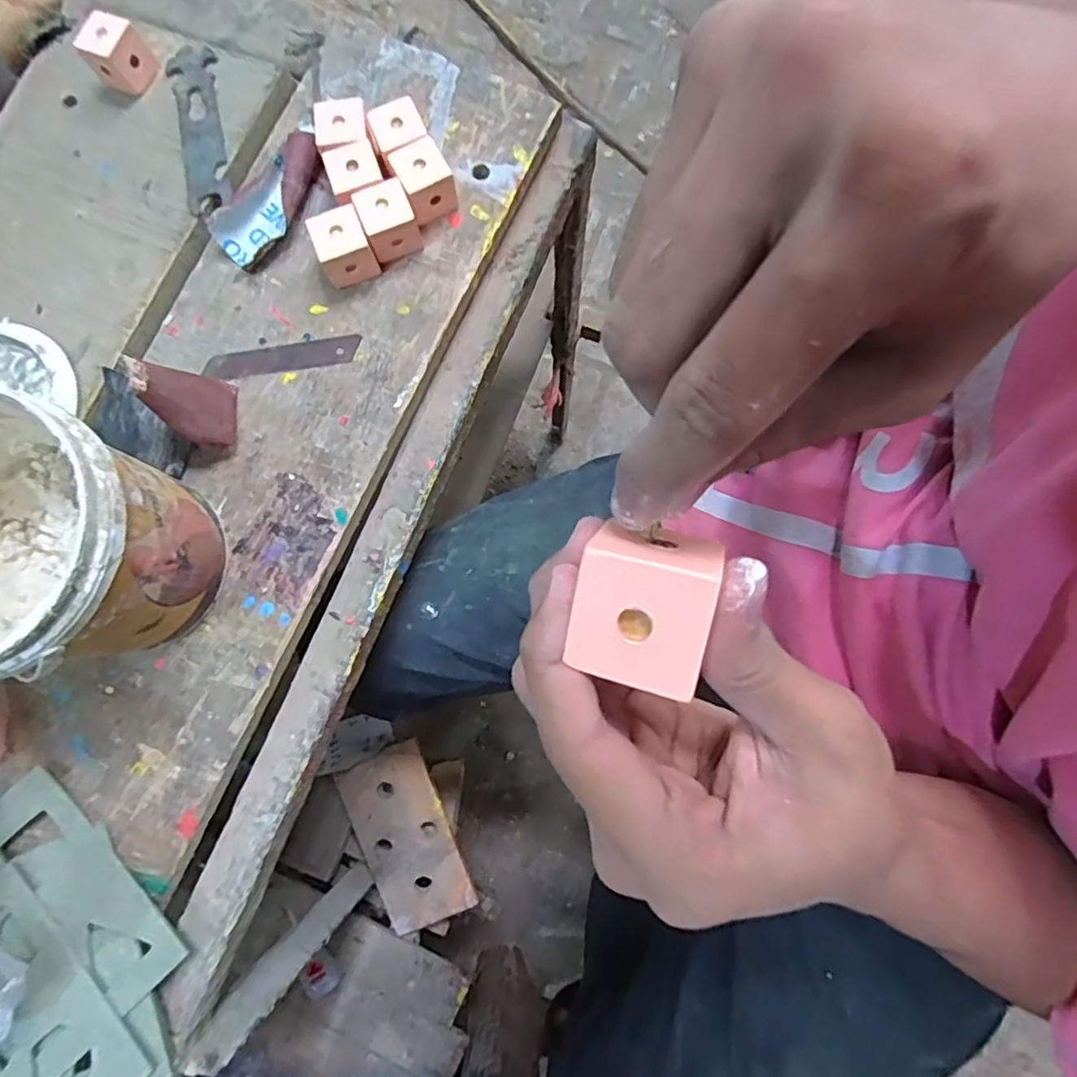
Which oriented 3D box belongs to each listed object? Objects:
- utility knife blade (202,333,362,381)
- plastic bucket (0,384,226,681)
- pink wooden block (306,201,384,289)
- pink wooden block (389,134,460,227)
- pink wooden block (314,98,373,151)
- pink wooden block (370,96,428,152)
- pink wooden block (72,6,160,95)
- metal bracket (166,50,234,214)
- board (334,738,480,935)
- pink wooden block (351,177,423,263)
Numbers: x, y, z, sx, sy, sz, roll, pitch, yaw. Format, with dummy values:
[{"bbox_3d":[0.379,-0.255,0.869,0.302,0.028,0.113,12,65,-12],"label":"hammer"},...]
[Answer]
[{"bbox_3d":[-0.164,-0.115,0.392,0.098,0.004,0.018,-8,78,0],"label":"utility knife blade"},{"bbox_3d":[-0.243,0.009,0.315,0.123,0.126,0.114,0,78,1],"label":"plastic bucket"},{"bbox_3d":[-0.121,-0.181,0.385,0.031,0.032,0.032,-24,79,-4],"label":"pink wooden block"},{"bbox_3d":[-0.072,-0.225,0.390,0.030,0.033,0.037,-25,79,-4],"label":"pink wooden block"},{"bbox_3d":[-0.123,-0.256,0.397,0.033,0.031,0.035,-12,78,-1],"label":"pink wooden block"},{"bbox_3d":[-0.088,-0.255,0.394,0.031,0.031,0.029,-20,79,-3],"label":"pink wooden block"},{"bbox_3d":[-0.288,-0.331,0.419,0.030,0.035,0.032,17,79,5],"label":"pink wooden block"},{"bbox_3d":[-0.232,-0.279,0.420,0.032,0.006,0.134,-12,79,-1],"label":"metal bracket"},{"bbox_3d":[-0.136,0.309,0.632,0.092,0.015,0.190,-18,95,-3],"label":"board"},{"bbox_3d":[-0.094,-0.197,0.387,0.031,0.033,0.032,-24,79,-4],"label":"pink wooden block"}]

